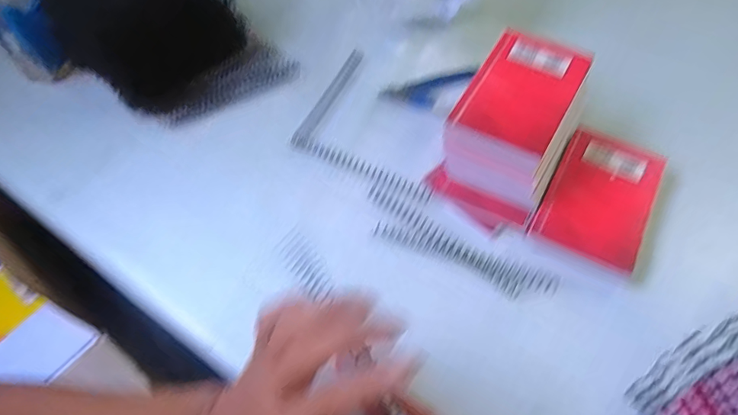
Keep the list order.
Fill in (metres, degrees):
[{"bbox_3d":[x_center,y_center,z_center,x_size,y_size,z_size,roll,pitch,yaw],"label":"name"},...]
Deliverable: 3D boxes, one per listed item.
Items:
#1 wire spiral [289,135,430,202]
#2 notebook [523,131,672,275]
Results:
[{"bbox_3d":[-0.009,-0.040,0.447,0.150,0.011,0.016,26,62,21],"label":"wire spiral"},{"bbox_3d":[0.196,-0.009,0.406,0.080,0.018,0.124,24,61,19],"label":"notebook"}]

